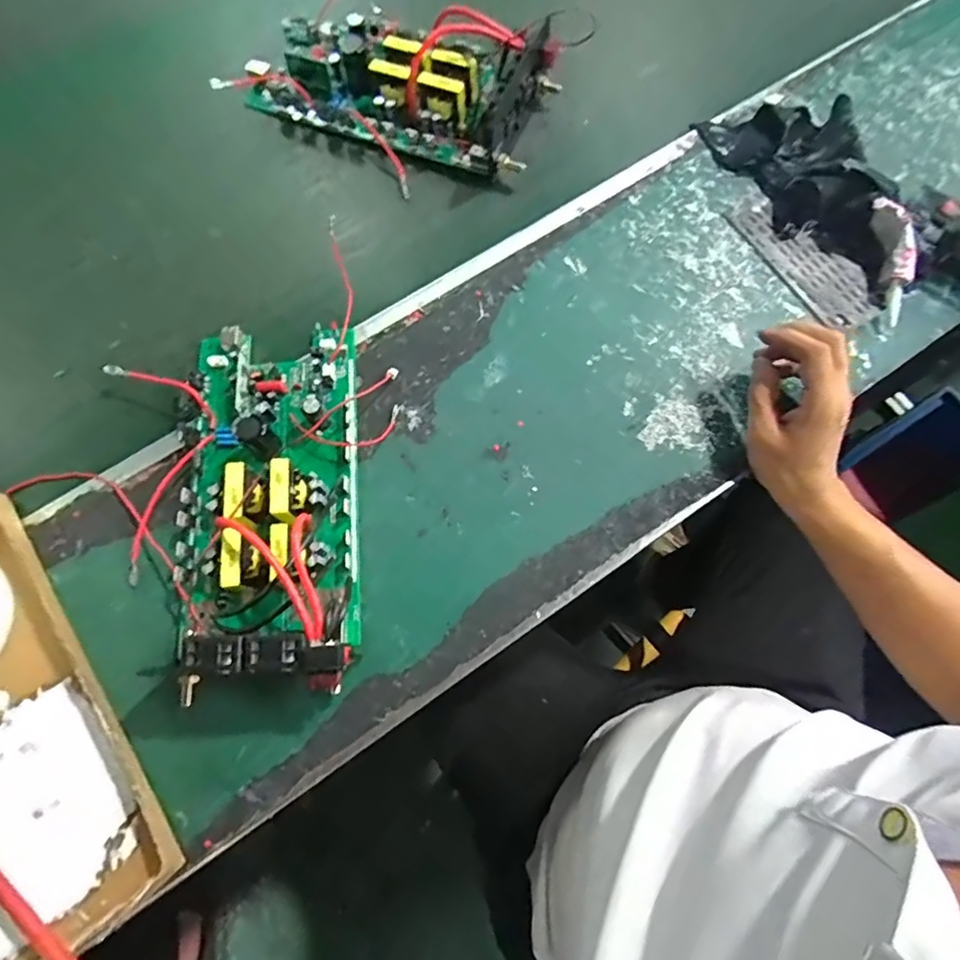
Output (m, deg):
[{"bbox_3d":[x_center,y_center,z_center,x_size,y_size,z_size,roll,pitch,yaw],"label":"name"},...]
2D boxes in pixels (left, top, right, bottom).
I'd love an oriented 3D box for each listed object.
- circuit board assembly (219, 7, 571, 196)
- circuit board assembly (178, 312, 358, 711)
[{"bbox_3d":[-0.083,-0.385,0.518,0.283,0.068,0.149,24,76,5],"label":"circuit board assembly"},{"bbox_3d":[-0.162,0.006,0.412,0.164,0.055,0.284,-4,75,-3],"label":"circuit board assembly"}]

